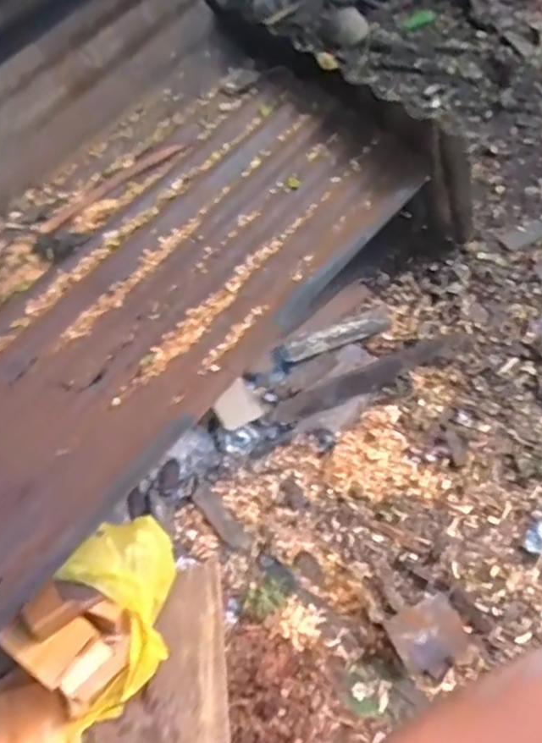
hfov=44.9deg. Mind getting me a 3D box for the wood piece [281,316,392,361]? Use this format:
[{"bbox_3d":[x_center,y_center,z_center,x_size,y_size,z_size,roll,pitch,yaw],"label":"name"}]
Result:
[{"bbox_3d":[0.165,-0.088,1.617,0.295,0.025,0.060,-19,59,-25],"label":"wood piece"}]

